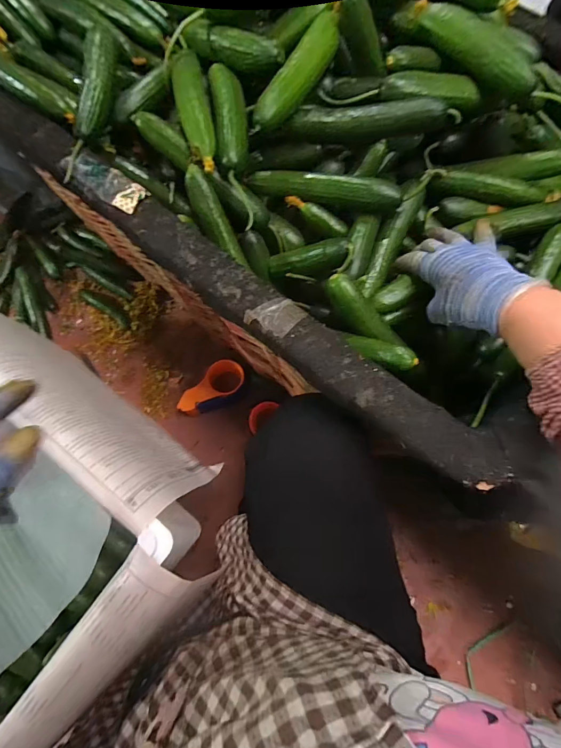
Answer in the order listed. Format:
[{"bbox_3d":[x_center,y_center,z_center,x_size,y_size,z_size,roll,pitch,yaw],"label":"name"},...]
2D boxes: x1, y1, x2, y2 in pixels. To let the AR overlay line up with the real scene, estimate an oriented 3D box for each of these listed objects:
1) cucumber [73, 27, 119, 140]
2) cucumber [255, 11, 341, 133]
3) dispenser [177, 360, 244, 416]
[{"bbox_3d":[-0.214,-0.341,0.436,0.031,0.026,0.149,0,73,0],"label":"cucumber"},{"bbox_3d":[0.022,-0.332,0.411,0.033,0.030,0.158,29,75,8],"label":"cucumber"},{"bbox_3d":[-0.149,0.033,0.815,0.153,0.067,0.082,-24,75,-7],"label":"dispenser"}]

